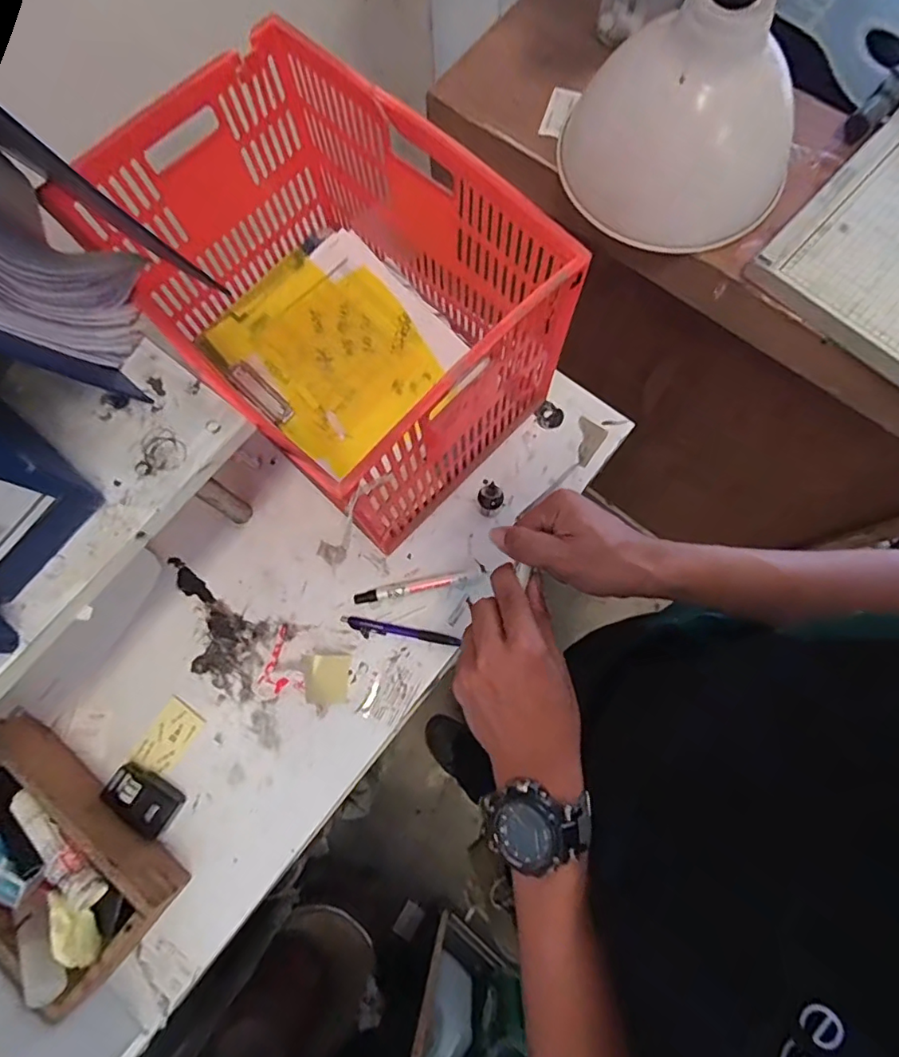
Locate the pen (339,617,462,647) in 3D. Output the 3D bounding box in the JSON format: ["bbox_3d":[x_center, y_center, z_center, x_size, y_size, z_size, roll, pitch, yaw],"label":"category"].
[{"bbox_3d":[-0.052,0.117,0.594,0.136,0.010,0.017,8,77,3],"label":"pen"}]

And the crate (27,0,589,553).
[{"bbox_3d":[-0.116,-0.223,0.544,0.381,0.221,0.278,44,81,10],"label":"crate"}]

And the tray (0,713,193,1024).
[{"bbox_3d":[-0.393,0.309,0.517,0.261,0.092,0.118,40,81,10],"label":"tray"}]

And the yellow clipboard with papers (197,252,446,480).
[{"bbox_3d":[-0.151,-0.218,0.655,0.259,0.012,0.209,43,81,10],"label":"yellow clipboard with papers"}]

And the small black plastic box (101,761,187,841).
[{"bbox_3d":[-0.317,0.278,0.558,0.075,0.019,0.048,37,80,9],"label":"small black plastic box"}]

